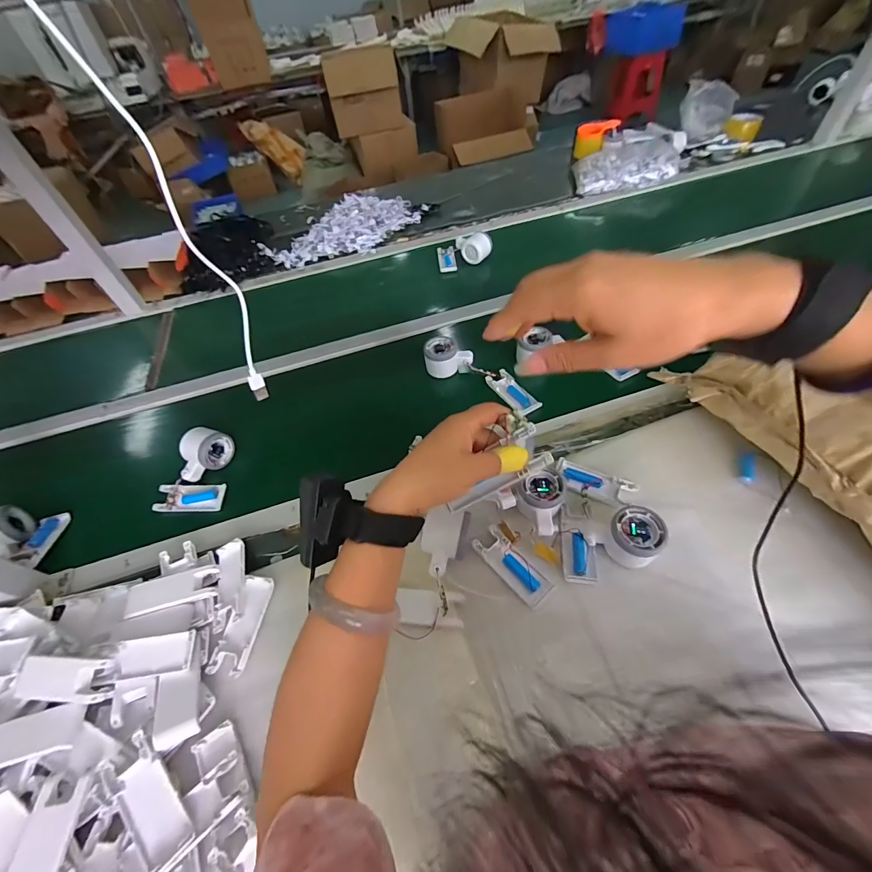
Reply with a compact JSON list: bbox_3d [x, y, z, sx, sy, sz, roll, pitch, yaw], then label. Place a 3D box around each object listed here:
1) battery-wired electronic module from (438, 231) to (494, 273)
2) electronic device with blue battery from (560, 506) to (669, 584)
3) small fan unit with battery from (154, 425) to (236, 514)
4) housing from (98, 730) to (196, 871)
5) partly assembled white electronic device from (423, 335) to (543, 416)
[{"bbox_3d":[0.070,-0.459,0.932,0.131,0.054,0.103,-9,52,0],"label":"battery-wired electronic module"},{"bbox_3d":[0.206,0.126,0.447,0.105,0.050,0.088,6,53,12],"label":"electronic device with blue battery"},{"bbox_3d":[-0.373,0.051,0.581,0.098,0.055,0.129,-11,52,-1],"label":"small fan unit with battery"},{"bbox_3d":[-0.259,0.328,0.342,0.038,0.015,0.103,-35,77,-20],"label":"housing"},{"bbox_3d":[0.081,-0.109,0.659,0.225,0.049,0.065,25,59,24],"label":"partly assembled white electronic device"}]

